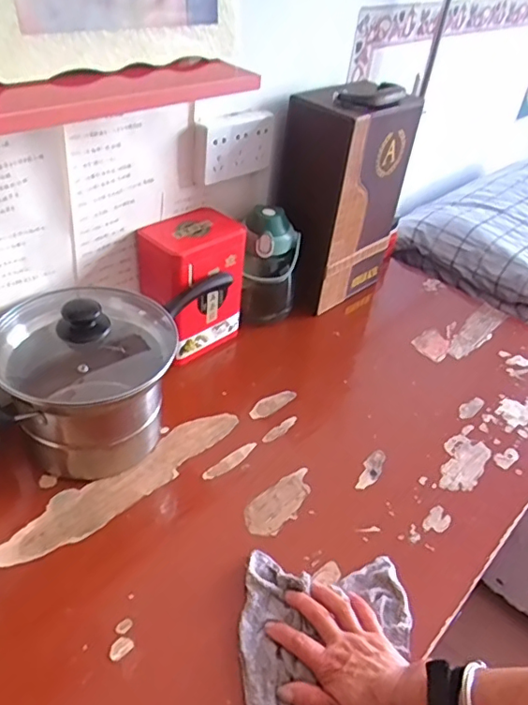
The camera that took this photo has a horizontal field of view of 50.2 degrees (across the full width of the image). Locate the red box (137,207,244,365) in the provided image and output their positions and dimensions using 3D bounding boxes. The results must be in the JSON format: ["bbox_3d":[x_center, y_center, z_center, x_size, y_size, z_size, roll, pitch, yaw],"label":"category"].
[{"bbox_3d":[-0.111,-0.095,0.871,0.101,0.212,0.138,35,47,29],"label":"red box"}]

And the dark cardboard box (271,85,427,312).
[{"bbox_3d":[0.134,-0.258,0.982,0.126,0.371,0.217,35,47,30],"label":"dark cardboard box"}]

